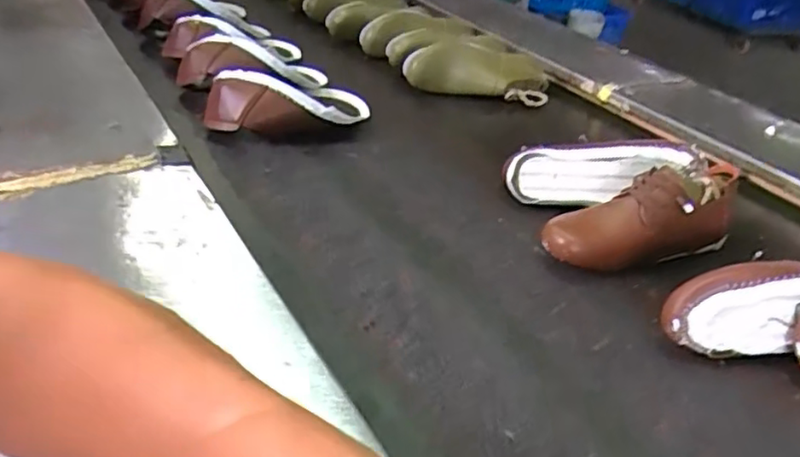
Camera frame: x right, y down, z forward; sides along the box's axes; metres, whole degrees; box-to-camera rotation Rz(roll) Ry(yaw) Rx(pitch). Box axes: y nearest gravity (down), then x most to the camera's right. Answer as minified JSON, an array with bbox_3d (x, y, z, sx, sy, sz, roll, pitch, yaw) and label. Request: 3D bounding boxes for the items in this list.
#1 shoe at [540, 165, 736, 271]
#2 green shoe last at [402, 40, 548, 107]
[{"bbox_3d":[0.261,-0.014,0.683,0.231,0.082,0.068,-7,34,-19],"label":"shoe"},{"bbox_3d":[0.123,-0.257,1.049,0.227,0.067,0.087,4,32,-3],"label":"green shoe last"}]

